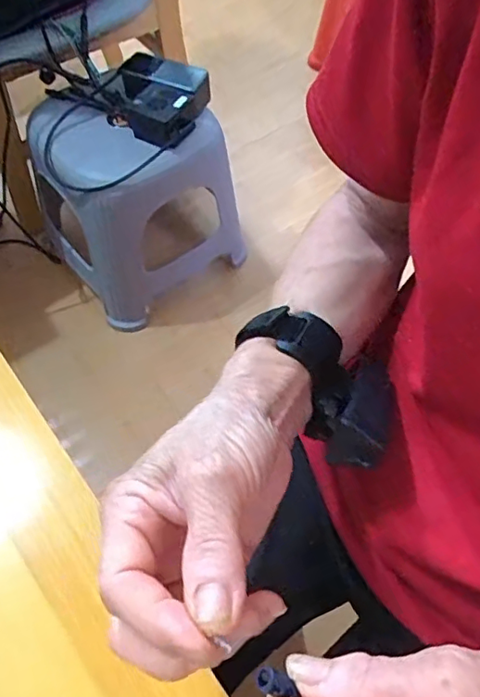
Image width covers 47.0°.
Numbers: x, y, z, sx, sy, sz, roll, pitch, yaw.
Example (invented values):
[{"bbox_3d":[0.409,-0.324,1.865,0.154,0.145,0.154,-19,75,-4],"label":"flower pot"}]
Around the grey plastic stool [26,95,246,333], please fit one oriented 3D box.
[{"bbox_3d":[-0.171,-0.257,0.944,0.278,0.292,0.237,-33,65,-19],"label":"grey plastic stool"}]

